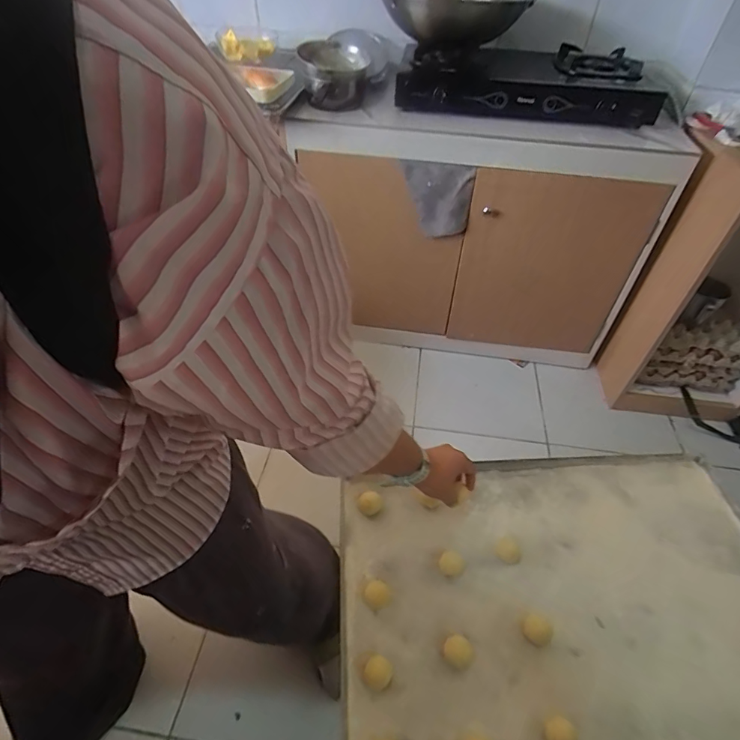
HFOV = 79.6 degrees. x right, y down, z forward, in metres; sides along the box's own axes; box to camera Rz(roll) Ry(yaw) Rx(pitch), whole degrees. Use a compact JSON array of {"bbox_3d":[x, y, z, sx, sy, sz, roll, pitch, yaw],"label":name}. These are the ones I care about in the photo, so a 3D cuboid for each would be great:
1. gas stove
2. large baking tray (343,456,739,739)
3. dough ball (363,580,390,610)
[{"bbox_3d":[0.396,-0.750,1.153,0.595,0.124,0.362,9,47,7],"label":"gas stove"},{"bbox_3d":[0.267,0.305,0.593,0.586,0.025,0.399,-2,47,-4],"label":"large baking tray"},{"bbox_3d":[0.009,0.298,0.587,0.033,0.025,0.029,24,50,19],"label":"dough ball"}]

